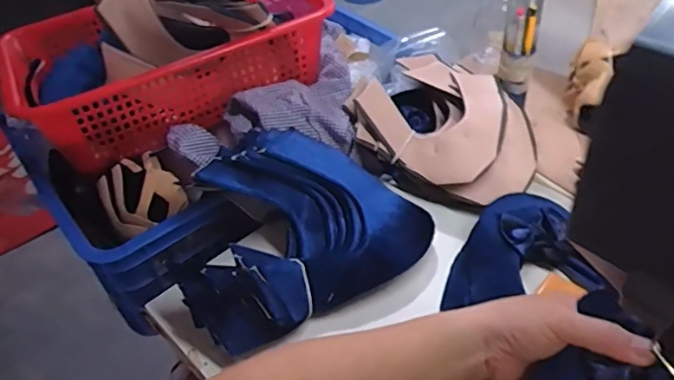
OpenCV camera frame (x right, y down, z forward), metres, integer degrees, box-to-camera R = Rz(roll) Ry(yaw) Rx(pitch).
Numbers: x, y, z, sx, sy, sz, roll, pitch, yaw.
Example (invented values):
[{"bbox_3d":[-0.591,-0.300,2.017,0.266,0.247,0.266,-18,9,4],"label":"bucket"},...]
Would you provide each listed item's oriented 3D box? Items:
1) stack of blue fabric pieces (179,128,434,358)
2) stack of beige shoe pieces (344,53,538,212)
[{"bbox_3d":[-0.045,0.033,0.616,0.295,0.106,0.206,-30,50,-24],"label":"stack of blue fabric pieces"},{"bbox_3d":[0.155,-0.081,0.746,0.239,0.102,0.187,24,51,27],"label":"stack of beige shoe pieces"}]

